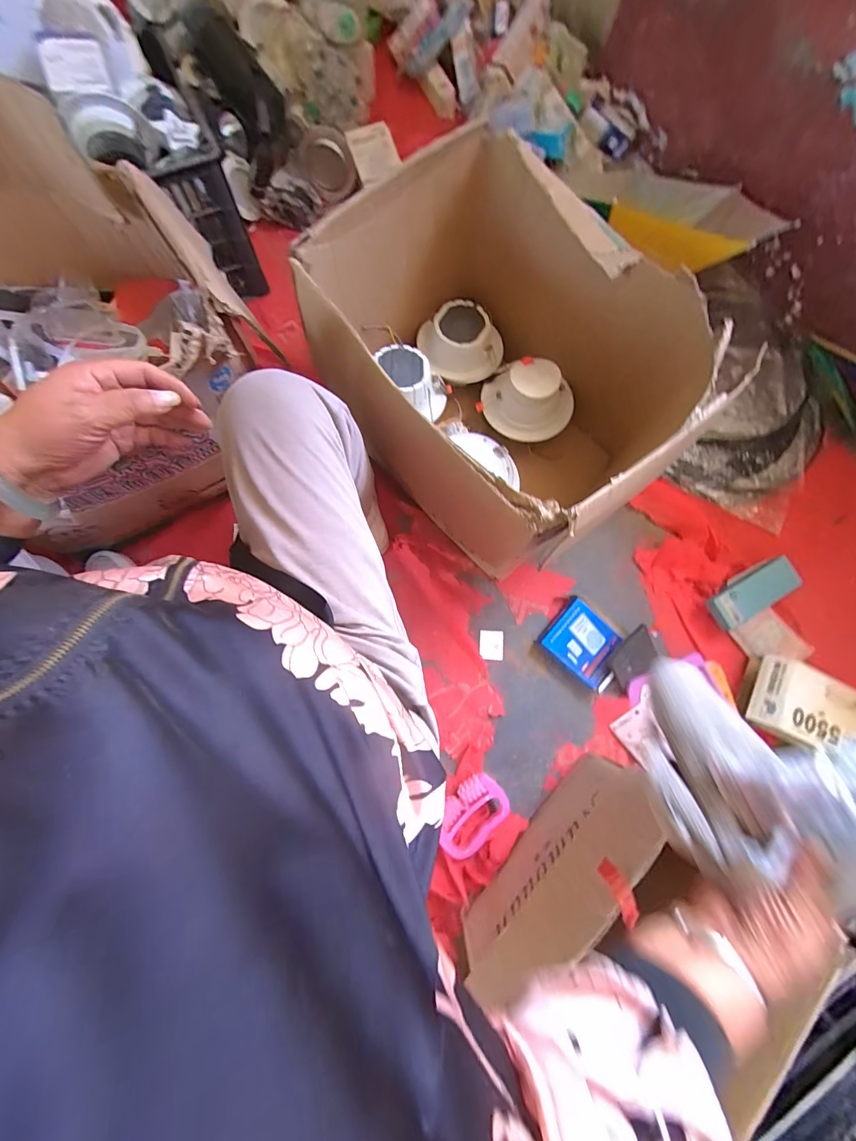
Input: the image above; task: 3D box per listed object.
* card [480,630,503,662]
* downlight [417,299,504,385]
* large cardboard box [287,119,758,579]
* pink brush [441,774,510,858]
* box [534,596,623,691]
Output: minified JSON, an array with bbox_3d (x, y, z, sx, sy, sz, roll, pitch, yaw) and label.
[{"bbox_3d":[0.125,0.147,0.807,0.047,0.004,0.058,2,77,-1],"label":"card"},{"bbox_3d":[0.072,-0.467,0.854,0.166,0.091,0.147,-14,78,-5],"label":"downlight"},{"bbox_3d":[0.136,-0.321,0.716,0.493,0.390,0.531,-42,82,-10],"label":"large cardboard box"},{"bbox_3d":[0.077,0.424,0.715,0.132,0.049,0.087,-42,82,-10],"label":"pink brush"},{"bbox_3d":[0.301,0.138,0.800,0.140,0.034,0.124,39,79,7],"label":"box"}]

